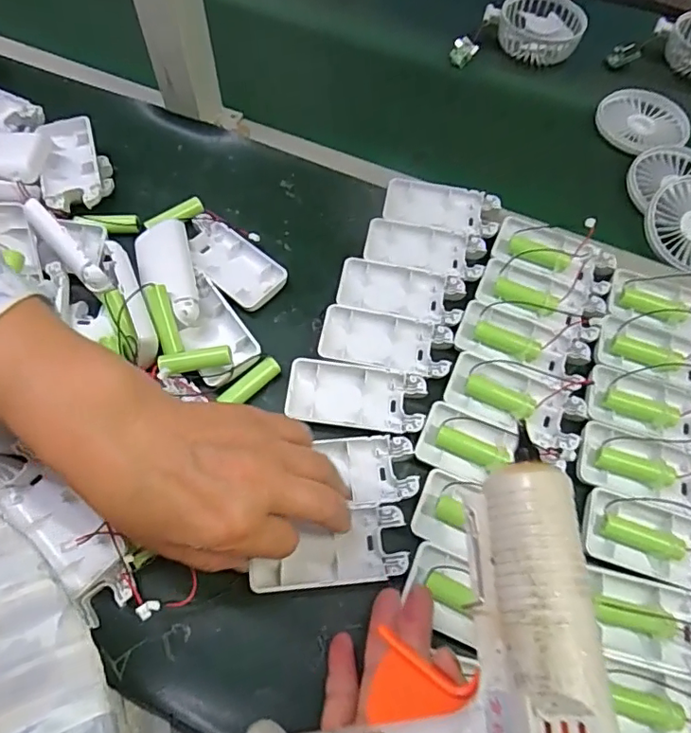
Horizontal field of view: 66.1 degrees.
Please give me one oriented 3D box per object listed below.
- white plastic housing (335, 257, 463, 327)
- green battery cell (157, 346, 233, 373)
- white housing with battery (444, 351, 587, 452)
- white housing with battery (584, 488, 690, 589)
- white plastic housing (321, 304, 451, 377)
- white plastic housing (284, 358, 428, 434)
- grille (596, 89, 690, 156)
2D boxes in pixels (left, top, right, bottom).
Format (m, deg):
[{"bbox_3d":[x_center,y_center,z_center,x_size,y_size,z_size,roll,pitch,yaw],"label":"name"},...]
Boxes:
[{"bbox_3d":[0.045,-0.059,0.424,0.097,0.011,0.045,12,63,4],"label":"white plastic housing"},{"bbox_3d":[-0.105,-0.005,0.371,0.049,0.014,0.014,-8,63,-6],"label":"green battery cell"},{"bbox_3d":[0.121,0.024,0.379,0.094,0.016,0.046,23,64,10],"label":"white housing with battery"},{"bbox_3d":[0.199,0.111,0.337,0.092,0.015,0.048,15,63,6],"label":"white housing with battery"},{"bbox_3d":[0.030,-0.015,0.396,0.093,0.017,0.047,10,62,3],"label":"white plastic housing"},{"bbox_3d":[0.008,0.021,0.372,0.094,0.011,0.045,8,62,2],"label":"white plastic housing"},{"bbox_3d":[0.301,-0.245,0.536,0.082,0.017,0.089,-7,63,-6],"label":"grille"}]

